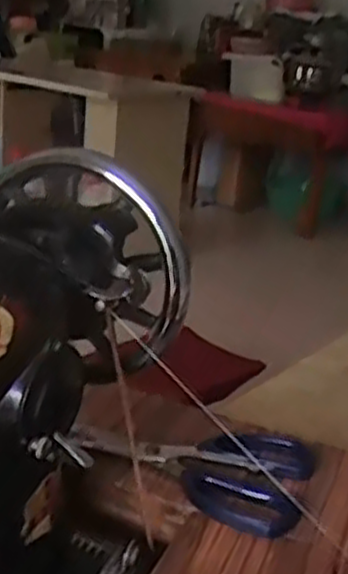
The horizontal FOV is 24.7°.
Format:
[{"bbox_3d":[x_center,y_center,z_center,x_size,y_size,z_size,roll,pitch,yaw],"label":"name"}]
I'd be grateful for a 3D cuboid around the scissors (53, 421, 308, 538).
[{"bbox_3d":[0.005,0.122,0.548,0.169,0.020,0.108,11,19,15],"label":"scissors"}]

